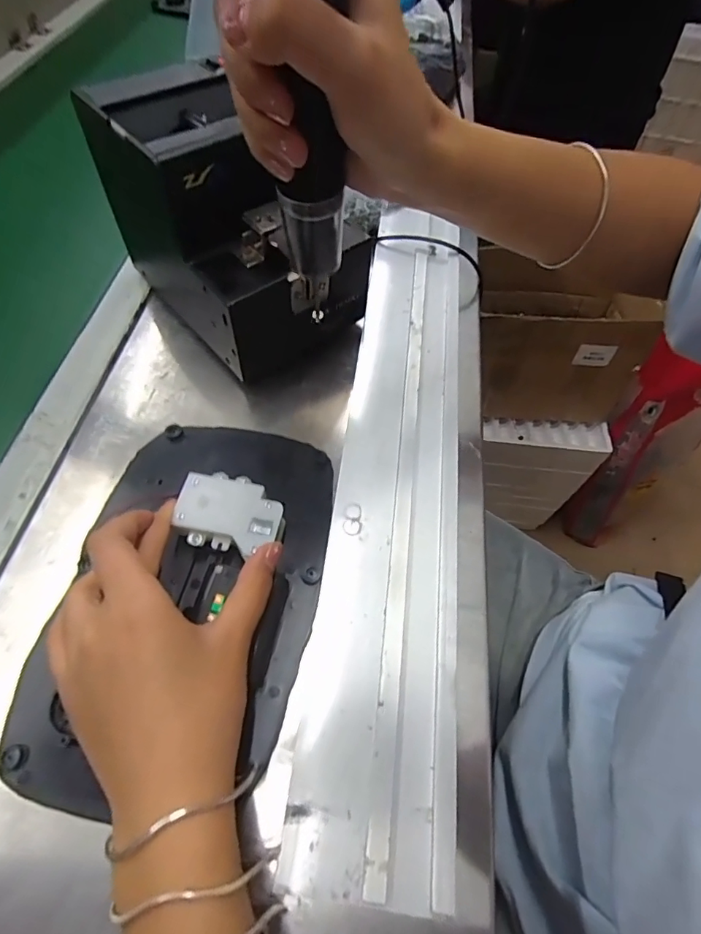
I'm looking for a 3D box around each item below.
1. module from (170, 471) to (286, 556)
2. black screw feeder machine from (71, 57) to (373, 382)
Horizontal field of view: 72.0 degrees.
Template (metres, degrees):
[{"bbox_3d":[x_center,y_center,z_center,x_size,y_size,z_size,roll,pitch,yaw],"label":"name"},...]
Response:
[{"bbox_3d":[-0.071,0.028,0.290,0.066,0.010,0.044,13,57,8],"label":"module"},{"bbox_3d":[-0.082,-0.188,0.368,0.130,0.142,0.189,-35,63,-21],"label":"black screw feeder machine"}]

